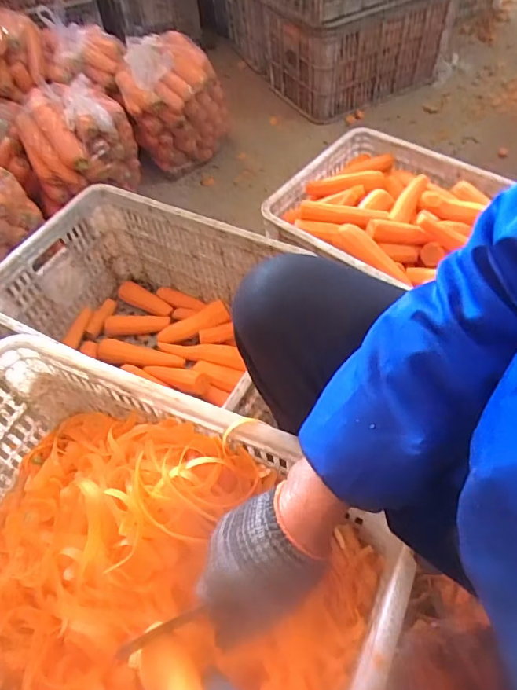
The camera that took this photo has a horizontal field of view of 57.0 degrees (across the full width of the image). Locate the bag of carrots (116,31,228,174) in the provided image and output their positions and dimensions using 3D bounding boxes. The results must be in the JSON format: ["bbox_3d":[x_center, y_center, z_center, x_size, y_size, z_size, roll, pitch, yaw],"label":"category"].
[{"bbox_3d":[-0.228,-0.678,1.322,0.280,0.280,0.191,-13,55,-5],"label":"bag of carrots"}]

